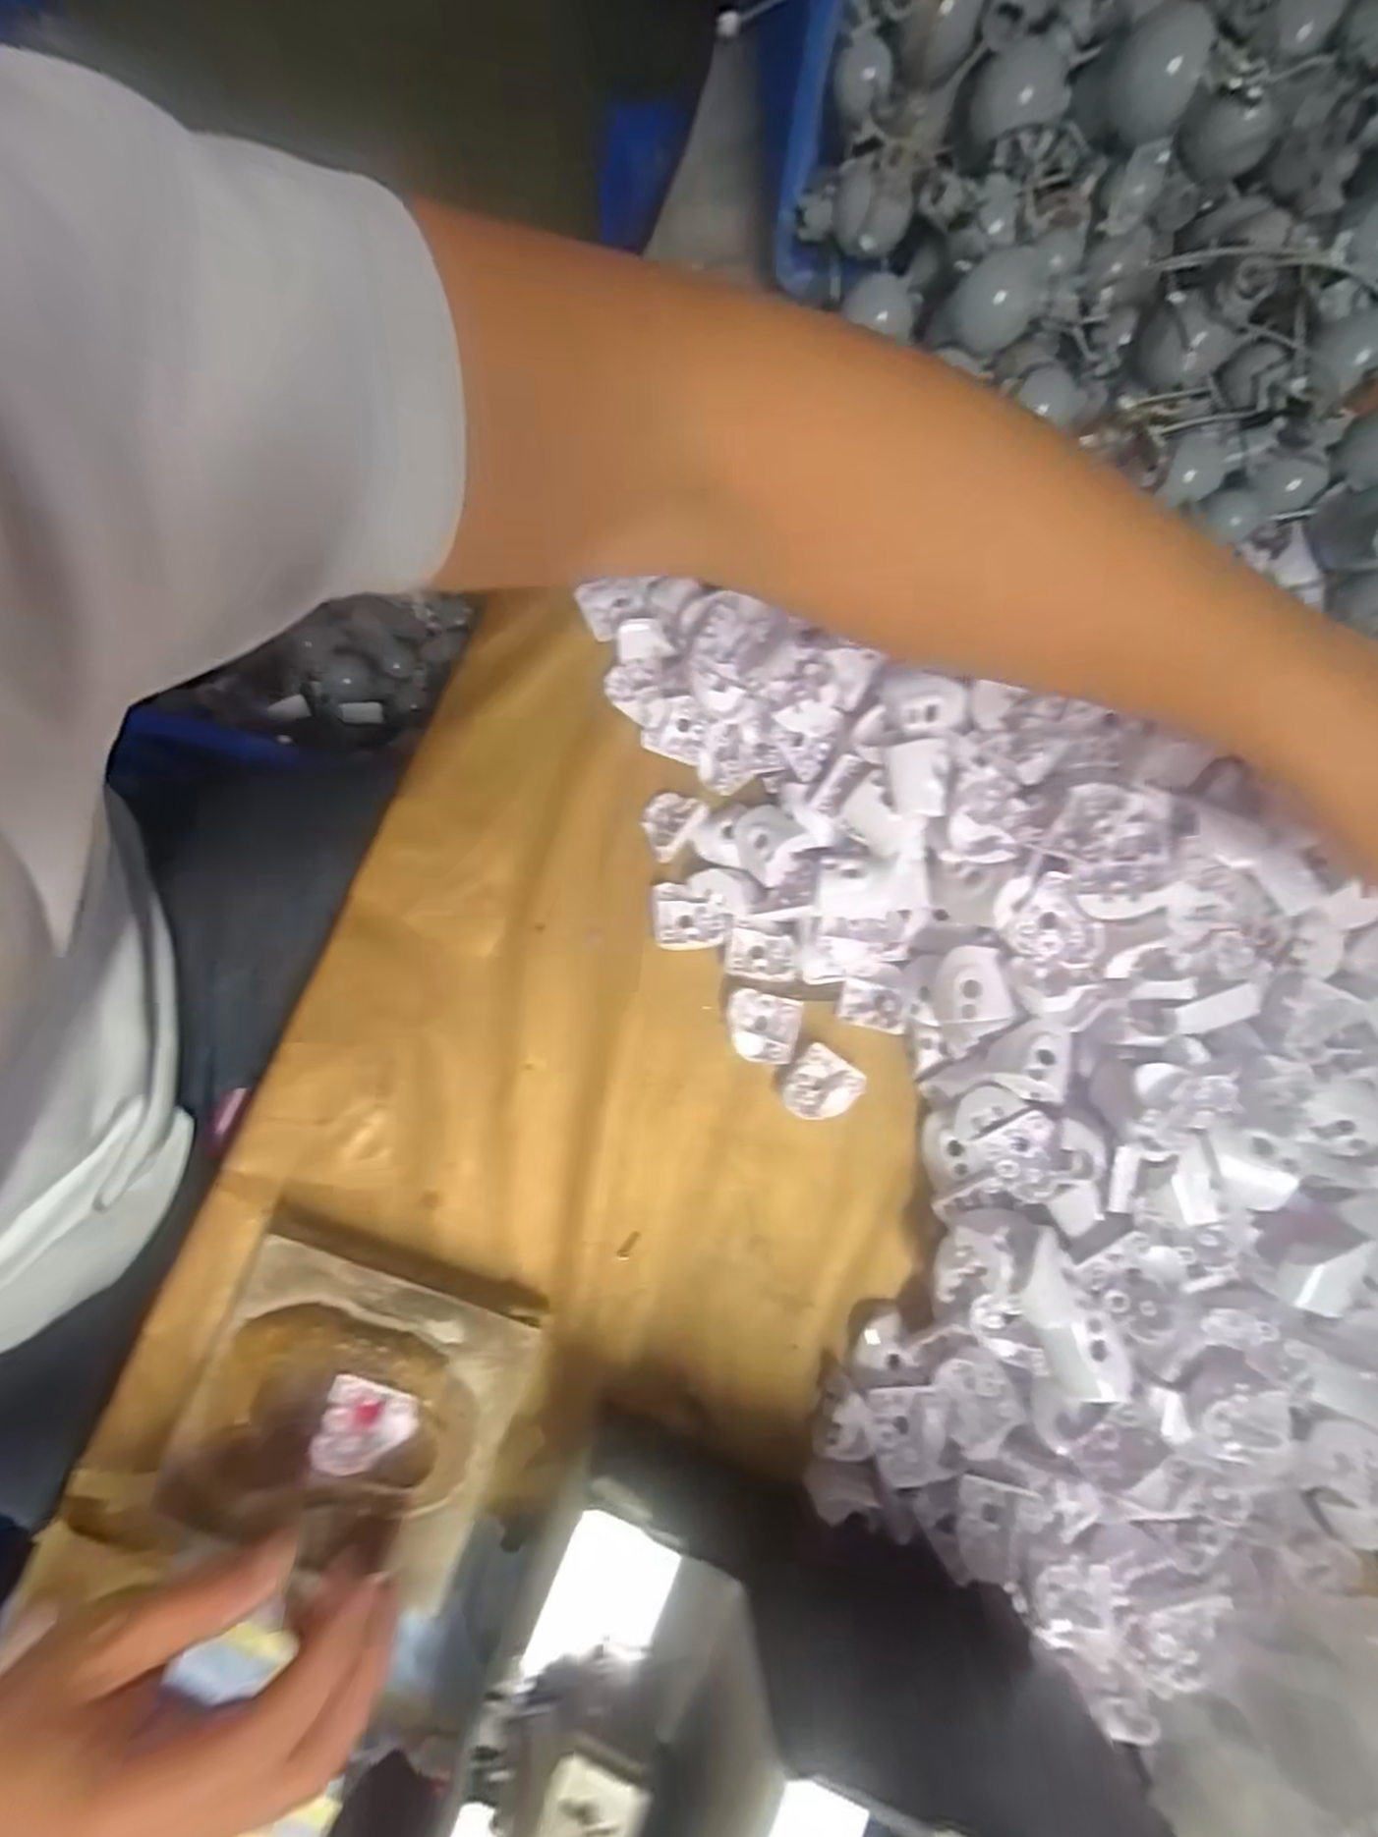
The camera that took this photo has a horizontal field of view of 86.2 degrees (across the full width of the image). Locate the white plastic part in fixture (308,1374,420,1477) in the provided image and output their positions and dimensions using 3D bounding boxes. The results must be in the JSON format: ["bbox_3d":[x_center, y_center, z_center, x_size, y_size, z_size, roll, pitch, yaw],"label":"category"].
[{"bbox_3d":[-0.122,0.193,0.279,0.033,0.008,0.032,1,78,-4],"label":"white plastic part in fixture"}]

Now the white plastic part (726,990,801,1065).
[{"bbox_3d":[0.033,0.049,0.337,0.032,0.010,0.030,13,78,-1],"label":"white plastic part"}]

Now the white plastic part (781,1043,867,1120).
[{"bbox_3d":[0.060,0.077,0.334,0.032,0.008,0.031,35,78,3],"label":"white plastic part"}]

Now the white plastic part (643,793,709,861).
[{"bbox_3d":[-0.010,-0.044,0.350,0.032,0.012,0.032,30,84,48],"label":"white plastic part"}]

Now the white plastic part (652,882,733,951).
[{"bbox_3d":[0.001,-0.001,0.342,0.036,0.014,0.029,1,78,-4],"label":"white plastic part"}]

